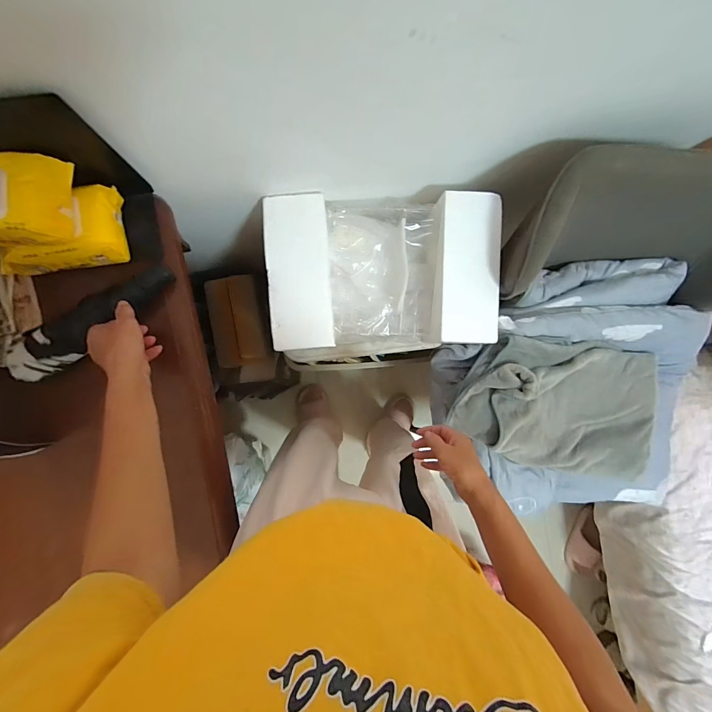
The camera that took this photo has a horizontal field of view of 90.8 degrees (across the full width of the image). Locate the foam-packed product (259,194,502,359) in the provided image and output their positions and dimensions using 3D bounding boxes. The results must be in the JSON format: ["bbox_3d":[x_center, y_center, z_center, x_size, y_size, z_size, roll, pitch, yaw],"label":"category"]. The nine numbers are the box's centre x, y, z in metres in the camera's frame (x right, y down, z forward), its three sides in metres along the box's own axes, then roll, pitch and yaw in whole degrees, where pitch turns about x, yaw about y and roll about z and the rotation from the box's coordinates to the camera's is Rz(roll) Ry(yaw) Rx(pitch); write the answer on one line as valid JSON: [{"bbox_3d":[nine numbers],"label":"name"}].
[{"bbox_3d":[0.048,-0.154,0.730,0.433,0.198,0.302,-4,90,-5],"label":"foam-packed product"}]

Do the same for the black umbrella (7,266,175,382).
[{"bbox_3d":[-0.383,-0.056,0.514,0.246,0.047,0.062,-38,93,-10],"label":"black umbrella"}]

